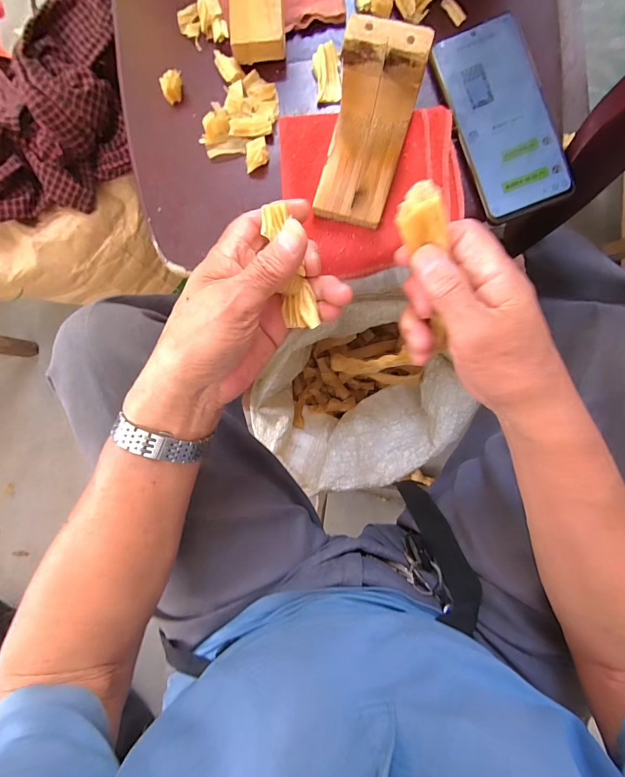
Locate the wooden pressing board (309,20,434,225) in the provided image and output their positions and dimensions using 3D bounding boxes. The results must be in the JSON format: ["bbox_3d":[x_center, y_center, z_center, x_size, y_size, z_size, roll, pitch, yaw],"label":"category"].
[{"bbox_3d":[0.042,-0.197,0.281,0.059,0.067,0.108,16,93,4],"label":"wooden pressing board"}]

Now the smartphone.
[{"bbox_3d":[0.164,-0.232,0.312,0.076,0.005,0.162,-21,91,5],"label":"smartphone"}]

